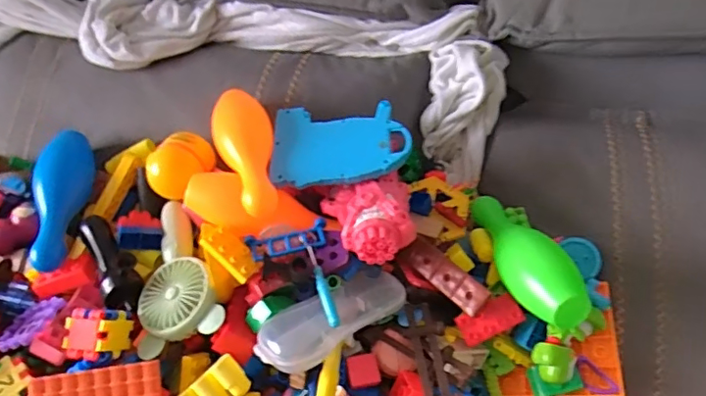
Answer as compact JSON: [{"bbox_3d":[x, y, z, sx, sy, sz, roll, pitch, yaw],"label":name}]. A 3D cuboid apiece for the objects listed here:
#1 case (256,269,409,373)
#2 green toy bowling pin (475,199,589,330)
[{"bbox_3d":[-0.022,0.121,0.559,0.161,0.029,0.057,-25,46,-28],"label":"case"},{"bbox_3d":[0.177,0.051,0.581,0.061,0.057,0.211,-6,27,-8],"label":"green toy bowling pin"}]

